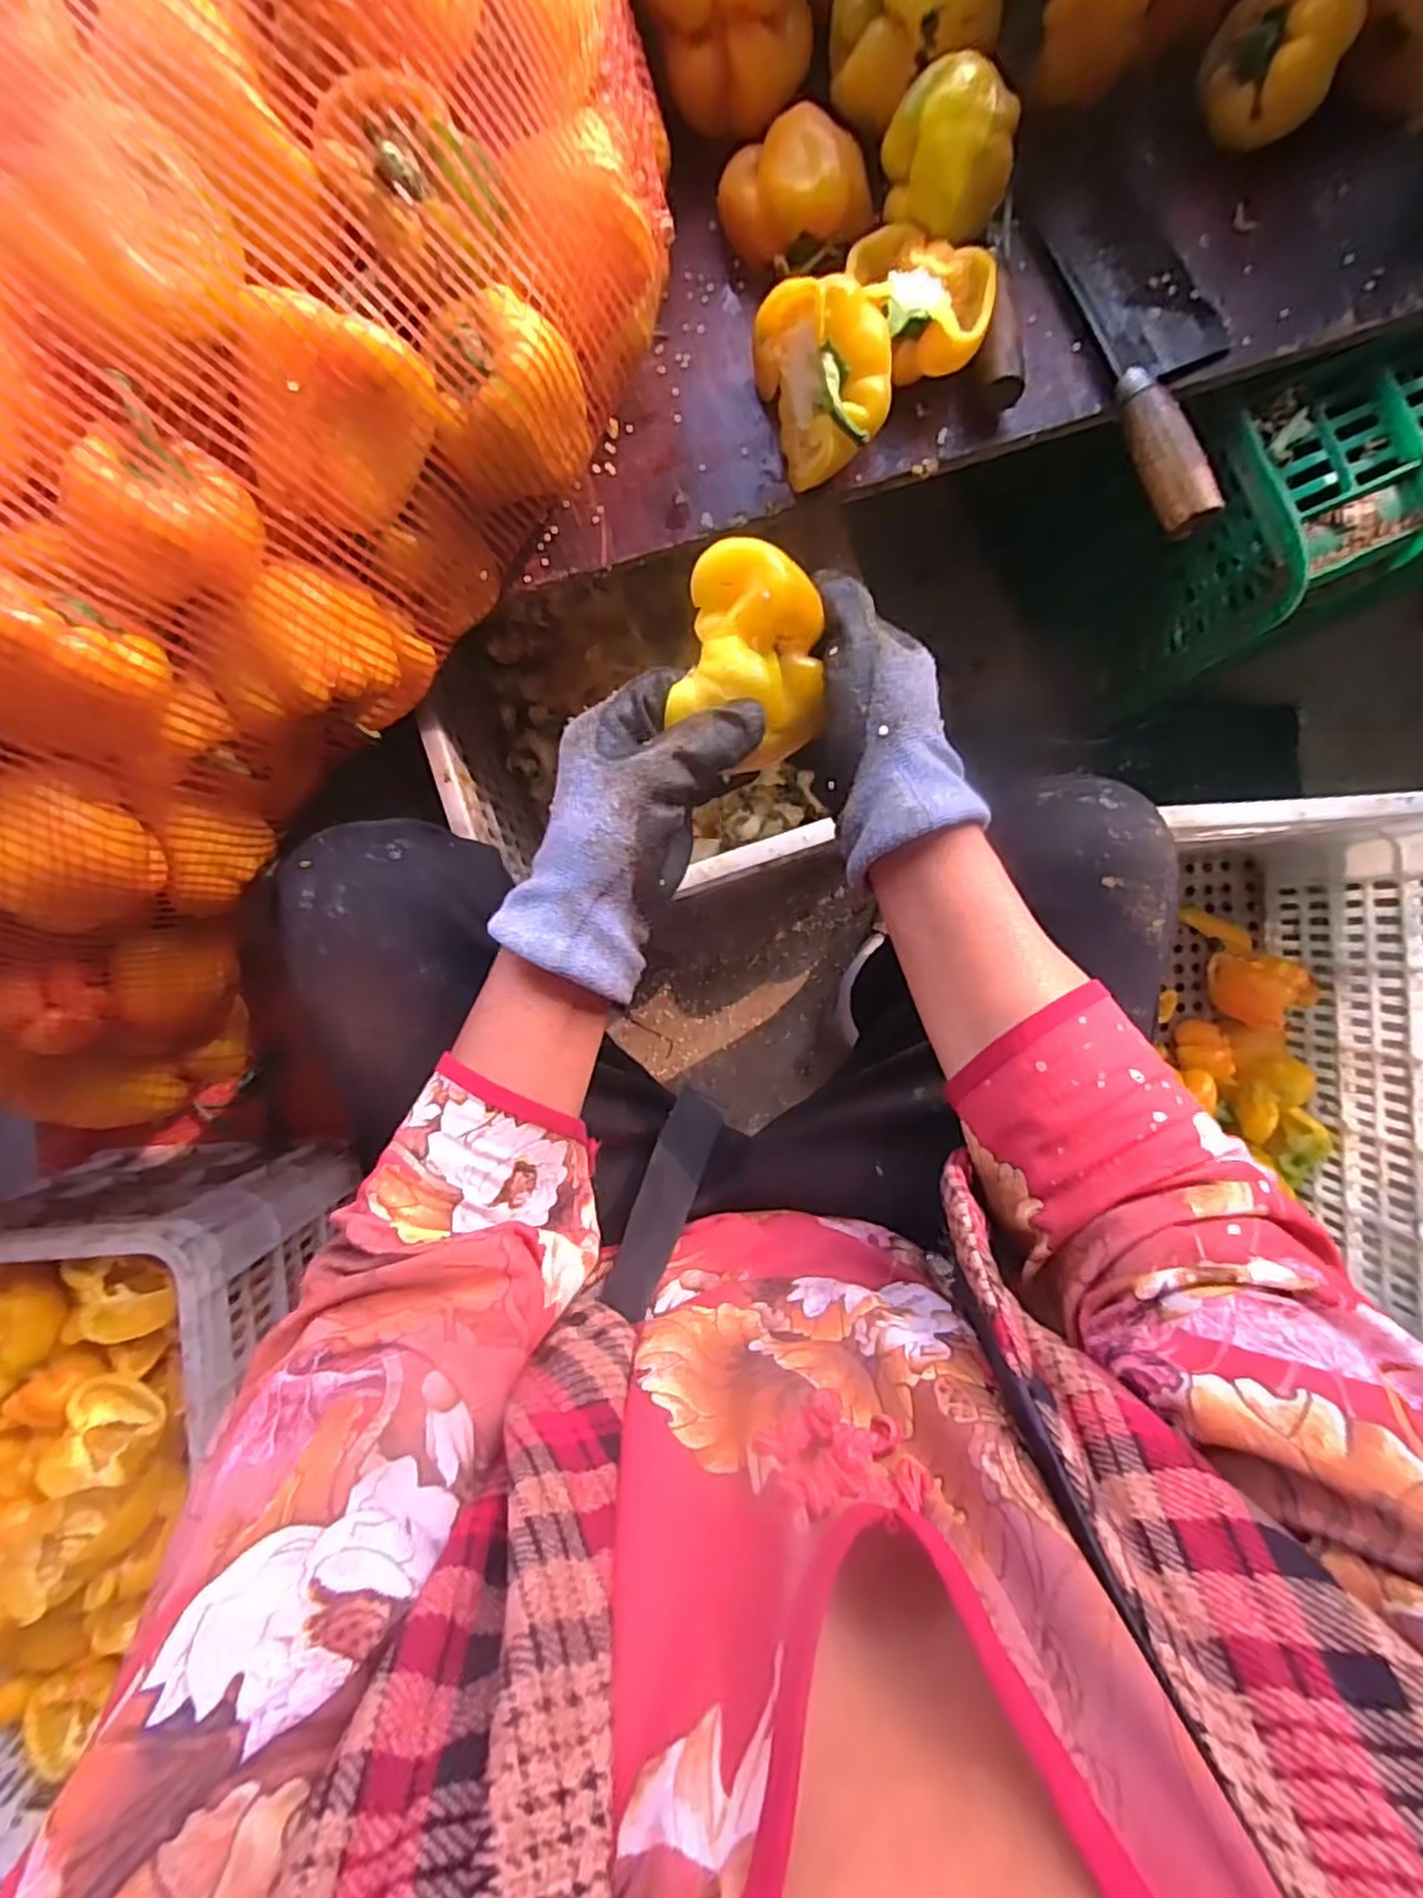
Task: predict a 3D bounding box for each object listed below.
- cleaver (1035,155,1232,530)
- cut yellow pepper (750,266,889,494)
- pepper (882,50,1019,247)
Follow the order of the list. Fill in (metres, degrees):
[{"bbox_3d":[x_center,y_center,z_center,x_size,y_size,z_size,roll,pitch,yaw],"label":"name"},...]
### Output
[{"bbox_3d":[0.273,-0.365,0.436,0.080,0.033,0.221,-21,91,3],"label":"cleaver"},{"bbox_3d":[0.067,-0.341,0.430,0.060,0.079,0.104,-19,91,3],"label":"cut yellow pepper"},{"bbox_3d":[0.132,-0.448,0.417,0.074,0.057,0.060,16,92,2],"label":"pepper"}]

